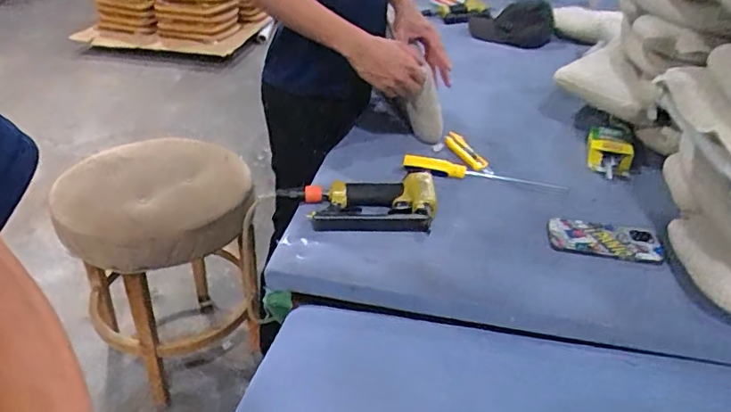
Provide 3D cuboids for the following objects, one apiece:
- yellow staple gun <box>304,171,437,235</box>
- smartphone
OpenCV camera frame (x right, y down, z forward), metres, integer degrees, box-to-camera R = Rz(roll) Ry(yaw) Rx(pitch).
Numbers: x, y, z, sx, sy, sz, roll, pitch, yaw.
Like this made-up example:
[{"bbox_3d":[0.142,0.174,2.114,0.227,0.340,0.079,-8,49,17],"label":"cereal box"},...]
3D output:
[{"bbox_3d":[0.006,-0.004,0.884,0.202,0.050,0.118,3,34,1],"label":"yellow staple gun"},{"bbox_3d":[0.353,0.051,0.828,0.153,0.012,0.070,6,49,13],"label":"smartphone"}]

